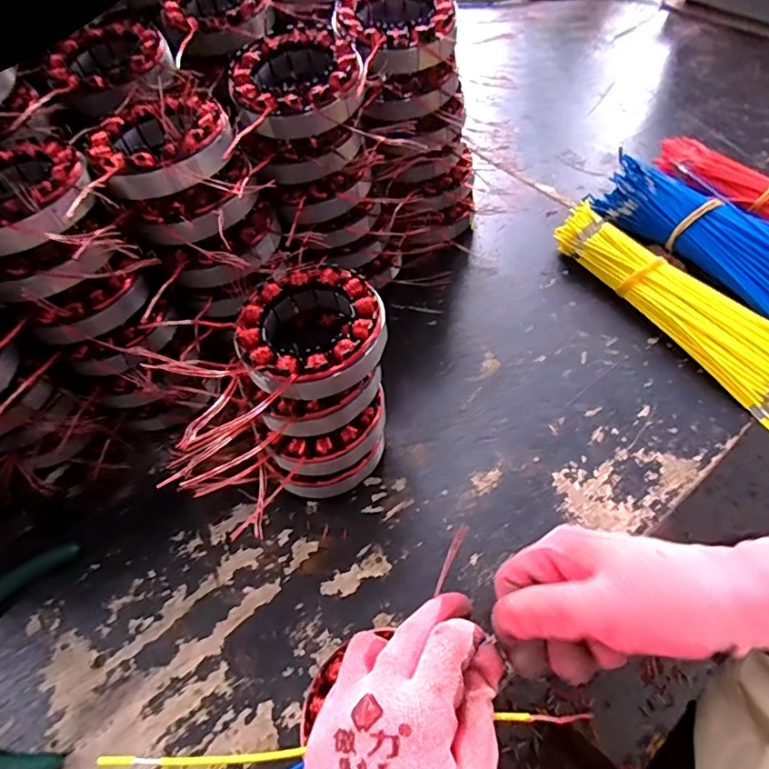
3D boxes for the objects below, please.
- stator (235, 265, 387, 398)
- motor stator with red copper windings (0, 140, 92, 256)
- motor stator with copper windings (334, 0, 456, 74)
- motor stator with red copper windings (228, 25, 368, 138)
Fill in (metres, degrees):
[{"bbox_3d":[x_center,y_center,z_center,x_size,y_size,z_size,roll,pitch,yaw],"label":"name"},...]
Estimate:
[{"bbox_3d":[-0.044,-0.035,0.307,0.085,0.023,0.086,-22,58,-10],"label":"stator"},{"bbox_3d":[-0.213,-0.108,0.300,0.081,0.026,0.093,-29,59,-15],"label":"motor stator with red copper windings"},{"bbox_3d":[0.009,-0.255,0.371,0.083,0.028,0.093,-24,58,-11],"label":"motor stator with copper windings"},{"bbox_3d":[-0.057,-0.198,0.341,0.083,0.027,0.098,-19,57,-8],"label":"motor stator with red copper windings"}]

